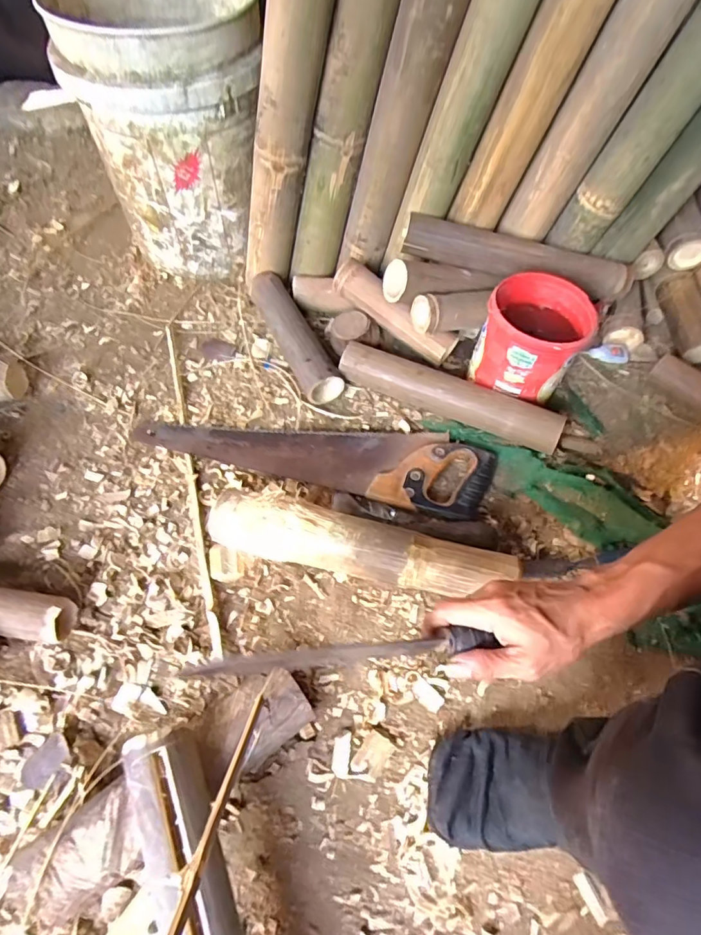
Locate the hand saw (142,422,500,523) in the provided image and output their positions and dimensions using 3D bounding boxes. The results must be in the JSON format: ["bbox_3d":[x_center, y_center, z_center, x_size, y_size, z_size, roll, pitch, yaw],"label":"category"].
[{"bbox_3d":[-0.053,-0.035,0.718,0.492,0.032,0.121,15,58,8],"label":"hand saw"}]

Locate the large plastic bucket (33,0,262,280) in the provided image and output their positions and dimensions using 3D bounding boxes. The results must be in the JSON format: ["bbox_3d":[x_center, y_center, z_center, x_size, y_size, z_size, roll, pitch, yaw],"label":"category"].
[{"bbox_3d":[-0.276,-0.543,0.834,0.260,0.381,0.290,-9,58,-8],"label":"large plastic bucket"}]

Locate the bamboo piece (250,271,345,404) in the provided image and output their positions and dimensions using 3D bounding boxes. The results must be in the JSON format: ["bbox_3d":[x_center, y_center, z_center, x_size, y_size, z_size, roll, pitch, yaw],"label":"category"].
[{"bbox_3d":[-0.091,-0.219,0.814,0.067,0.062,0.263,-20,60,-14],"label":"bamboo piece"}]

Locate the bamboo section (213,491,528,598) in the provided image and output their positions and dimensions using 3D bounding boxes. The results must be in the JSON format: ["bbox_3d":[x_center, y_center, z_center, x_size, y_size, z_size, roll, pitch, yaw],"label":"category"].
[{"bbox_3d":[0.008,0.096,0.611,0.361,0.072,0.073,13,58,6],"label":"bamboo section"}]

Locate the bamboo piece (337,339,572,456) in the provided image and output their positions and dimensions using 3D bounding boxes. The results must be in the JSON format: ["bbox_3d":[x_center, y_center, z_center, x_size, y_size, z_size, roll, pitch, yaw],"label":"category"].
[{"bbox_3d":[0.144,-0.106,0.744,0.328,0.058,0.050,22,59,12],"label":"bamboo piece"}]

